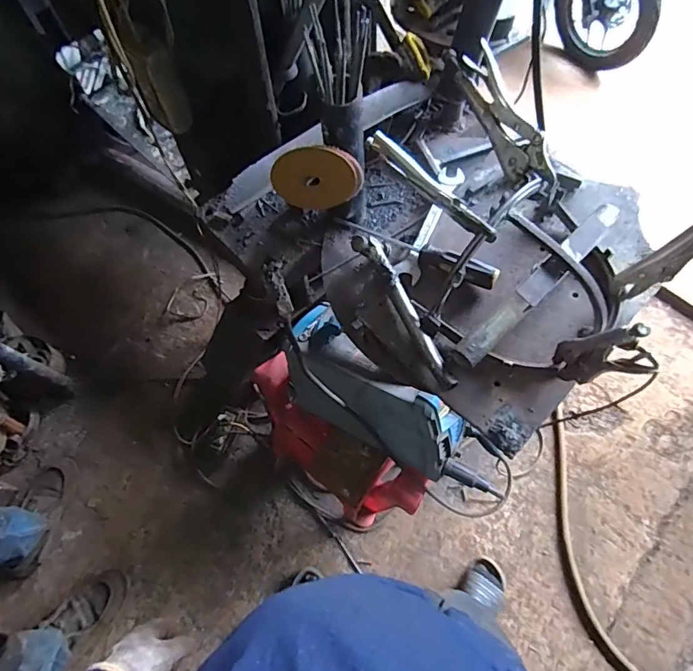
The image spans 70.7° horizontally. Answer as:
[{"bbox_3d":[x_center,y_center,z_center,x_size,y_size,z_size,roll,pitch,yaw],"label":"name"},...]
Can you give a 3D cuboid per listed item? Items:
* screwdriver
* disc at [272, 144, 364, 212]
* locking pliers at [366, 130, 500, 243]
[{"bbox_3d":[0.087,-0.119,0.670,0.251,0.029,0.031,28,72,32],"label":"screwdriver"},{"bbox_3d":[-0.034,-0.193,0.605,0.109,0.088,0.008,-2,50,-11],"label":"disc"},{"bbox_3d":[0.096,-0.162,0.544,0.171,0.032,0.019,40,75,0],"label":"locking pliers"}]

